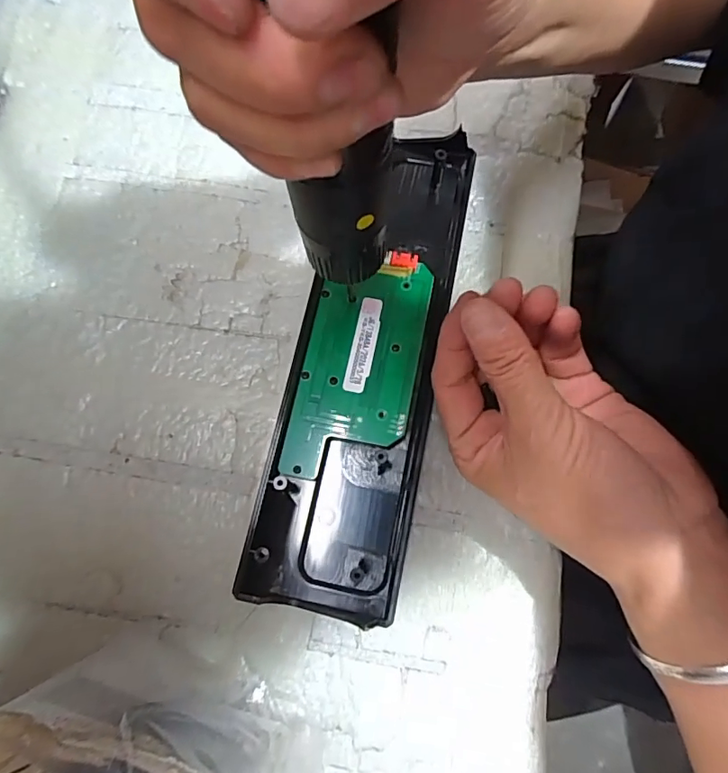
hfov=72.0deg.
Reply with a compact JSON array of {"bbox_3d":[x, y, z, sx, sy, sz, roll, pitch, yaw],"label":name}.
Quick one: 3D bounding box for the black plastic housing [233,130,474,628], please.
[{"bbox_3d":[0.002,-0.015,0.245,0.068,0.020,0.235,11,76,3],"label":"black plastic housing"}]

